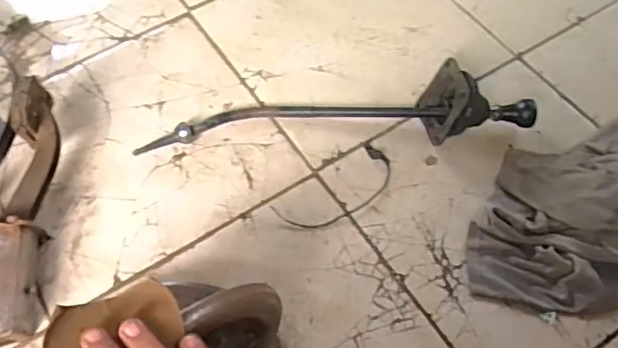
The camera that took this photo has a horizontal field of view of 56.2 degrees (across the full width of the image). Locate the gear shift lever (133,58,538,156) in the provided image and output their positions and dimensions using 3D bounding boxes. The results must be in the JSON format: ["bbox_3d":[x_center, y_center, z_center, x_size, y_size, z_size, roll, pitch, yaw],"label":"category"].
[{"bbox_3d":[0.041,-0.100,0.863,0.580,0.094,0.106,0,59,1],"label":"gear shift lever"}]

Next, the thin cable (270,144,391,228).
[{"bbox_3d":[0.044,0.026,0.837,0.182,0.011,0.080,-34,64,-17],"label":"thin cable"}]

